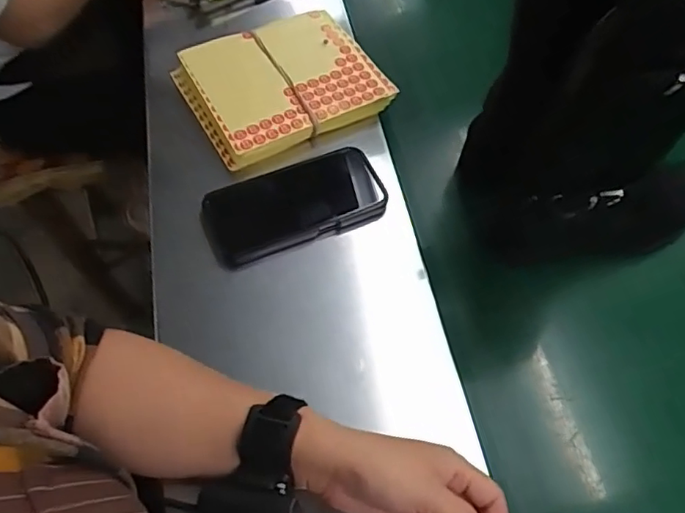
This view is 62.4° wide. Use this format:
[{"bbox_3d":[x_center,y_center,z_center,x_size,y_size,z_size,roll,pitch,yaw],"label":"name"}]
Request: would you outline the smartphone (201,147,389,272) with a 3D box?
[{"bbox_3d":[-0.046,-0.050,0.543,0.171,0.022,0.083,-21,63,-12],"label":"smartphone"}]

